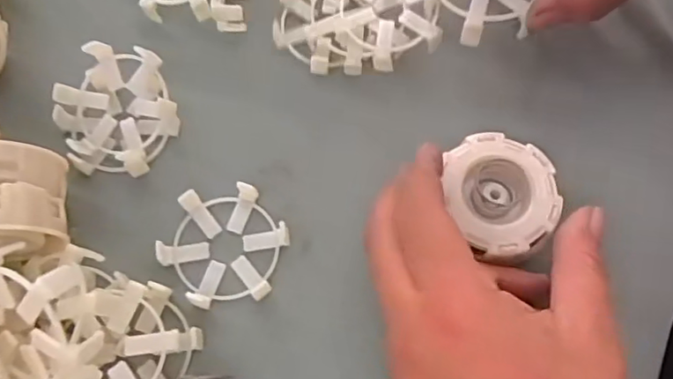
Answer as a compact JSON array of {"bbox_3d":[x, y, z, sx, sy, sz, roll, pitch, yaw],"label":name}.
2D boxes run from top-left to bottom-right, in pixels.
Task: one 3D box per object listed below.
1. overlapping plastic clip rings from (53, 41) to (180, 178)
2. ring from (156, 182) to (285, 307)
[{"bbox_3d":[-0.113,-0.040,0.290,0.057,0.029,0.057,0,70,1],"label":"overlapping plastic clip rings"},{"bbox_3d":[-0.054,0.026,0.278,0.055,0.009,0.060,0,70,1],"label":"ring"}]

